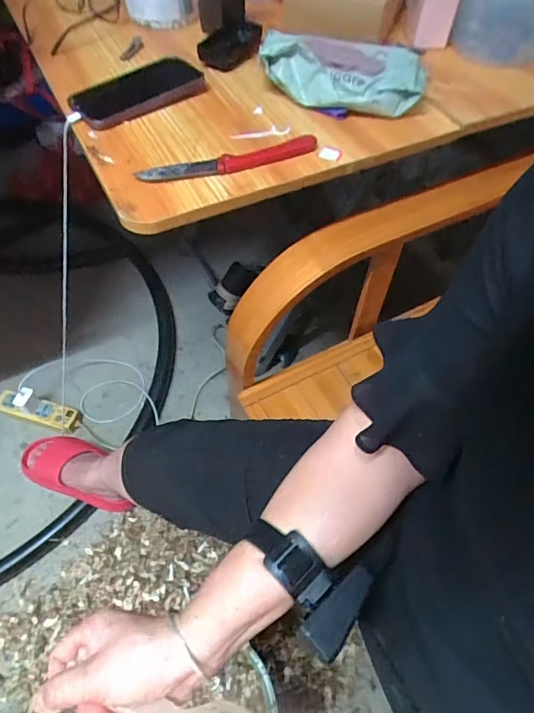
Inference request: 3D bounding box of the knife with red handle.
[{"bbox_3d":[-0.040,-0.213,0.501,0.198,0.011,0.034,-18,57,-14],"label":"knife with red handle"}]

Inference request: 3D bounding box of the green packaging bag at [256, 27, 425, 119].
[{"bbox_3d":[0.093,-0.346,0.563,0.193,0.056,0.097,1,55,-1],"label":"green packaging bag"}]

